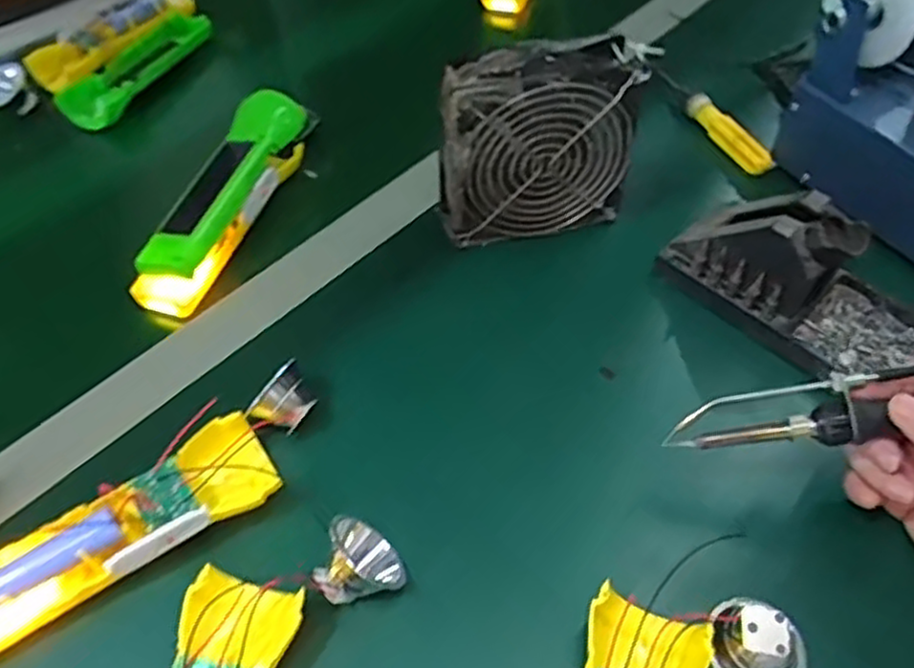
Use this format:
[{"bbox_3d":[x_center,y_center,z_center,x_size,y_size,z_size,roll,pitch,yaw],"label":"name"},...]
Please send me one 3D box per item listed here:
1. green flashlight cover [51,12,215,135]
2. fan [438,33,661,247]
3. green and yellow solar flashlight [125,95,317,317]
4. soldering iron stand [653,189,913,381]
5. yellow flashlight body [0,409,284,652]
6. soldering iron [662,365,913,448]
[{"bbox_3d":[-0.280,-0.238,0.654,0.055,0.021,0.167,16,53,14],"label":"green flashlight cover"},{"bbox_3d":[0.053,-0.122,0.479,0.129,0.120,0.043,-13,51,-9],"label":"fan"},{"bbox_3d":[-0.157,-0.102,0.512,0.043,0.050,0.189,16,53,14],"label":"green and yellow solar flashlight"},{"bbox_3d":[0.208,-0.036,0.447,0.075,0.074,0.156,-36,58,-25],"label":"soldering iron stand"},{"bbox_3d":[-0.168,0.099,0.360,0.164,0.029,0.050,-28,55,-20],"label":"yellow flashlight body"},{"bbox_3d":[0.204,0.029,0.338,0.207,0.016,0.030,-10,51,15],"label":"soldering iron"}]

